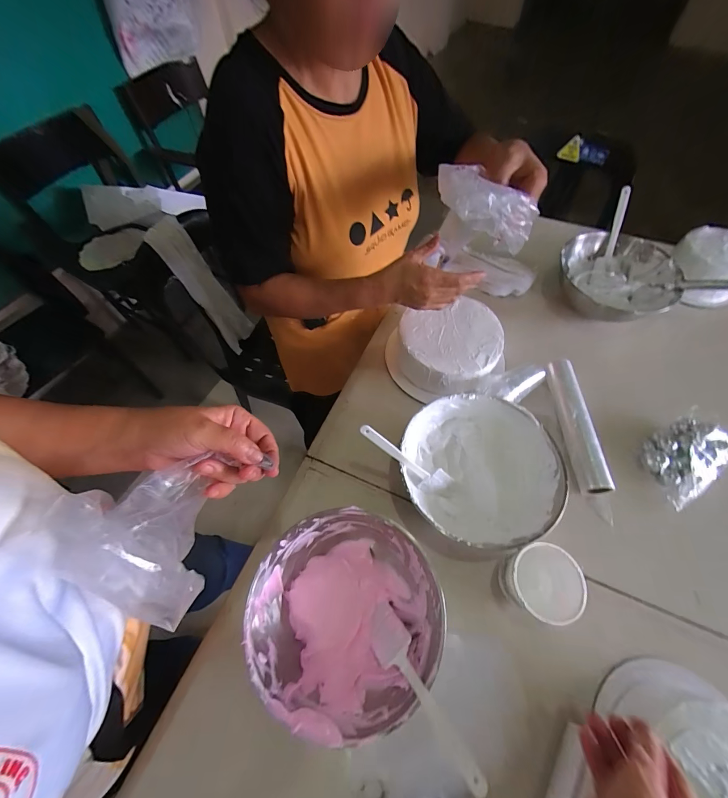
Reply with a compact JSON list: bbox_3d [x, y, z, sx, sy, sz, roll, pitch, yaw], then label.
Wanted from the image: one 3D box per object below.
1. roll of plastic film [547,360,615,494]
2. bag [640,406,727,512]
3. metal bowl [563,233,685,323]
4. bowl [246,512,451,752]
[{"bbox_3d":[0.367,0.040,0.594,0.045,0.052,0.240,-3,60,1],"label":"roll of plastic film"},{"bbox_3d":[0.545,0.091,0.567,0.158,0.045,0.099,-31,63,-14],"label":"bag"},{"bbox_3d":[0.539,-0.266,0.726,0.217,0.082,0.217,-1,60,2],"label":"metal bowl"},{"bbox_3d":[-0.022,0.281,0.455,0.232,0.091,0.228,-1,60,2],"label":"bowl"}]

